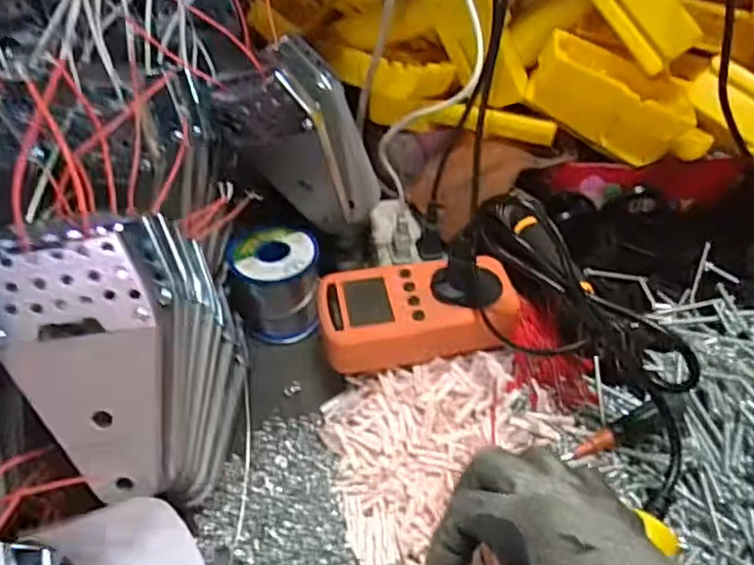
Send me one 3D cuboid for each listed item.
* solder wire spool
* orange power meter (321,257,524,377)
[{"bbox_3d":[-0.074,0.002,0.490,0.061,0.062,0.065,-1,43,1],"label":"solder wire spool"},{"bbox_3d":[0.028,0.024,0.434,0.130,0.040,0.074,-5,43,-4],"label":"orange power meter"}]

